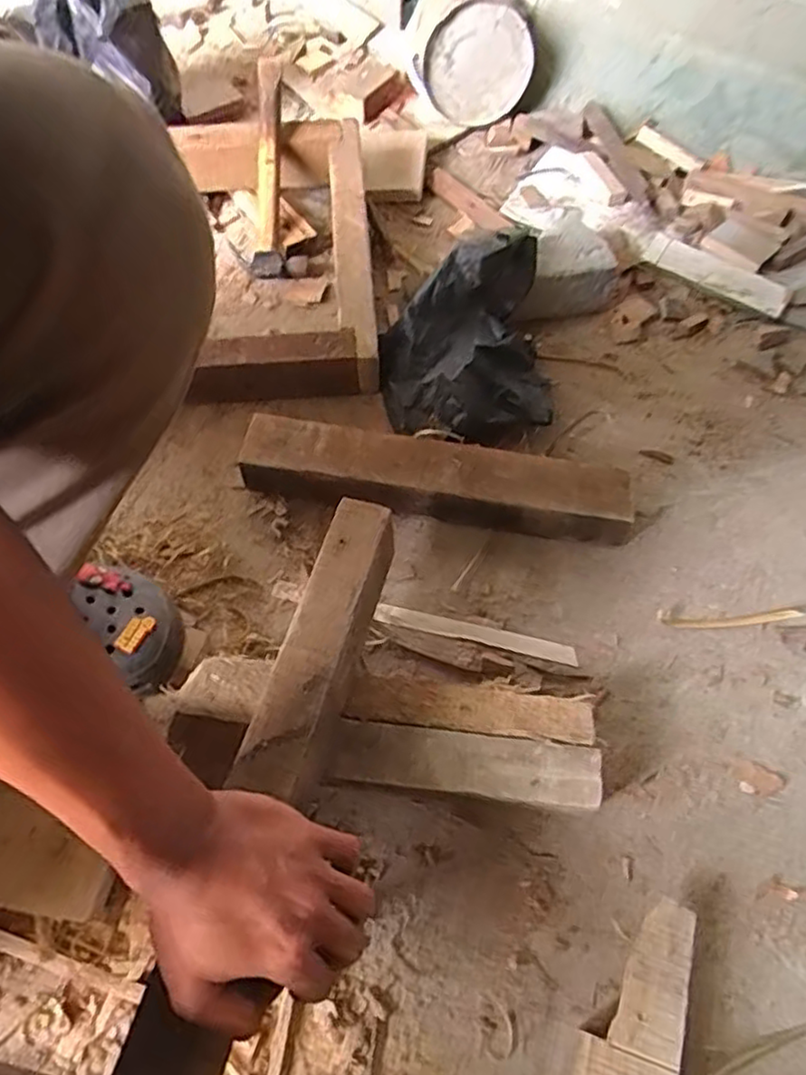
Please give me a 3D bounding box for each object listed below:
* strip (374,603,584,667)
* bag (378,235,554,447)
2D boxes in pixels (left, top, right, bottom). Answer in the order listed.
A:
[{"bbox_3d":[0.063,0.085,0.590,0.178,0.006,0.016,13,60,4],"label":"strip"},{"bbox_3d":[0.065,-0.211,0.711,0.172,0.096,0.223,1,59,-3],"label":"bag"}]

